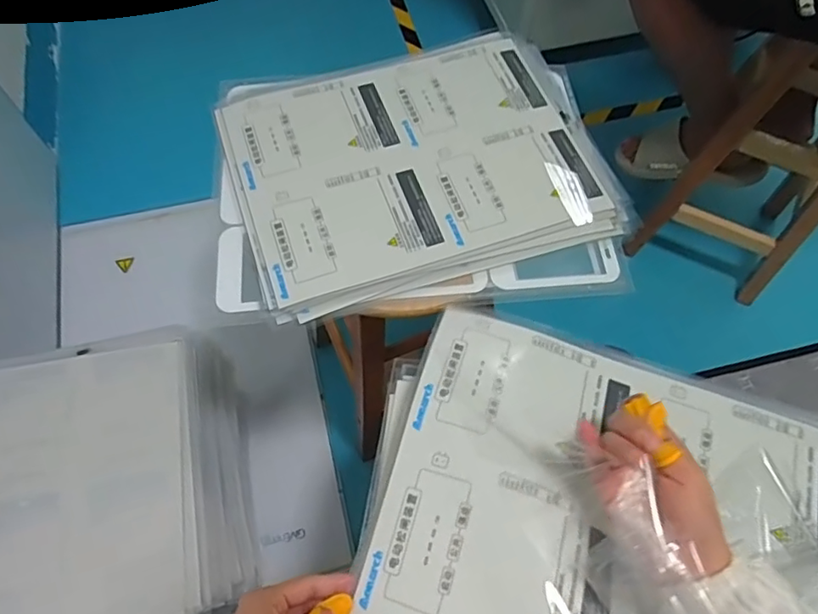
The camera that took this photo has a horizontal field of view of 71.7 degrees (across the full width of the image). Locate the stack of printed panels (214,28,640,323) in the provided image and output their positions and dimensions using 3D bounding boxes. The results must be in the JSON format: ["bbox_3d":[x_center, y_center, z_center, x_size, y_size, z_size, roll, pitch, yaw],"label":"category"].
[{"bbox_3d":[0.004,-0.153,0.626,0.419,0.038,0.351,-8,61,-8],"label":"stack of printed panels"}]

